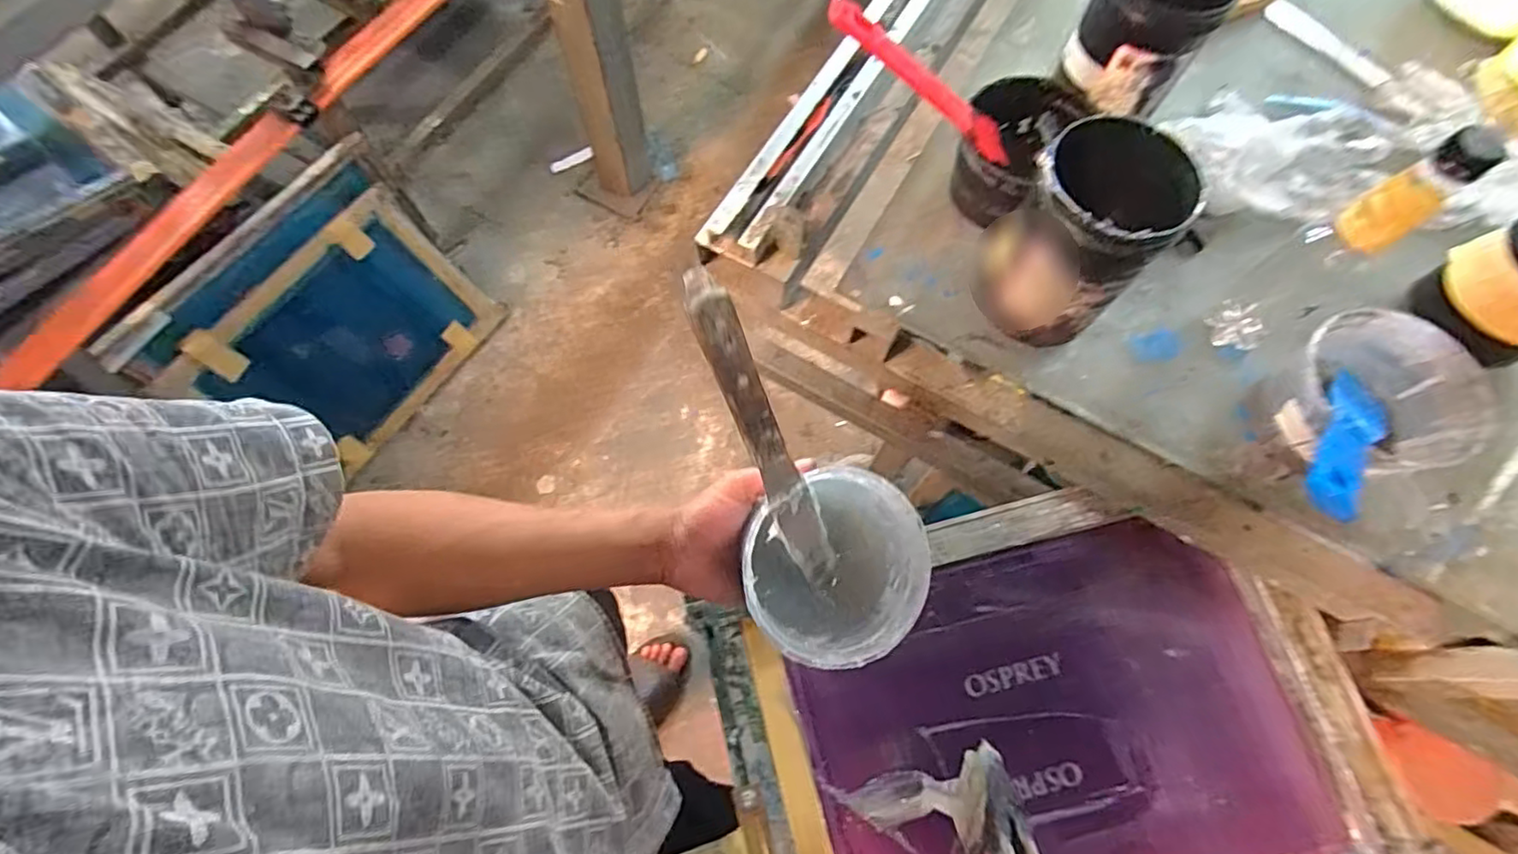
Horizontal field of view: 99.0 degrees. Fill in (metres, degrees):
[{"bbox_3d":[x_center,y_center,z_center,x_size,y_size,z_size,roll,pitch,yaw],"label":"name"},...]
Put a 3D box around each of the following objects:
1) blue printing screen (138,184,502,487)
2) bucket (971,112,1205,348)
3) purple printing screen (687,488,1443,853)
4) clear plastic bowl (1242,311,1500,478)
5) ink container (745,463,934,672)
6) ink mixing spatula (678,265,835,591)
[{"bbox_3d":[-0.813,-0.177,1.322,0.494,0.374,0.058,-49,49,-10],"label":"blue printing screen"},{"bbox_3d":[0.254,-0.141,0.528,0.093,0.175,0.099,1,68,-3],"label":"bucket"},{"bbox_3d":[0.244,0.275,0.586,0.539,0.059,0.396,-13,70,-6],"label":"purple printing screen"},{"bbox_3d":[0.481,-0.018,0.527,0.129,0.088,0.122,1,68,-3],"label":"clear plastic bowl"},{"bbox_3d":[0.046,0.097,0.473,0.130,0.096,0.129,-32,95,-12],"label":"ink container"},{"bbox_3d":[0.008,0.020,0.400,0.027,0.260,0.011,-33,41,-12],"label":"ink mixing spatula"}]

